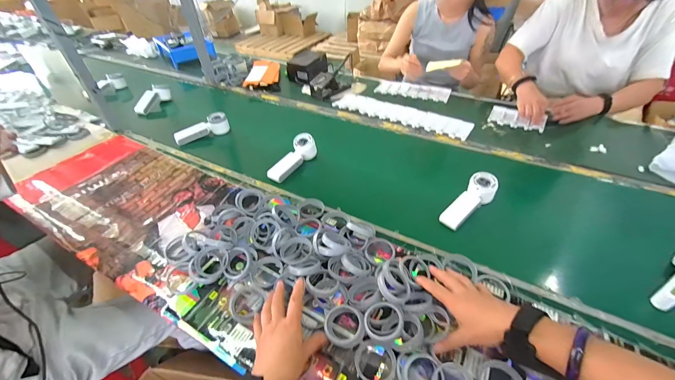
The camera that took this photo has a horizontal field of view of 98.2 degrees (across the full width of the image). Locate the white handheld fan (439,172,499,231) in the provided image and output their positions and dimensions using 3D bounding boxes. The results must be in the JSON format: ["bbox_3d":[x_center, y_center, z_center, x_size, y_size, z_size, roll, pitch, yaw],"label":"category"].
[{"bbox_3d":[0.299,0.028,0.665,0.168,0.032,0.058,-41,53,-17],"label":"white handheld fan"}]

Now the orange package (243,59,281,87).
[{"bbox_3d":[-0.318,-0.506,1.261,0.128,0.025,0.243,-3,43,-1],"label":"orange package"}]

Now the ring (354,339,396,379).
[{"bbox_3d":[0.054,0.256,0.432,0.060,0.013,0.059,-1,43,1],"label":"ring"}]

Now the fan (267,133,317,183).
[{"bbox_3d":[-0.123,-0.082,0.807,0.055,0.054,0.164,27,63,28],"label":"fan"}]

